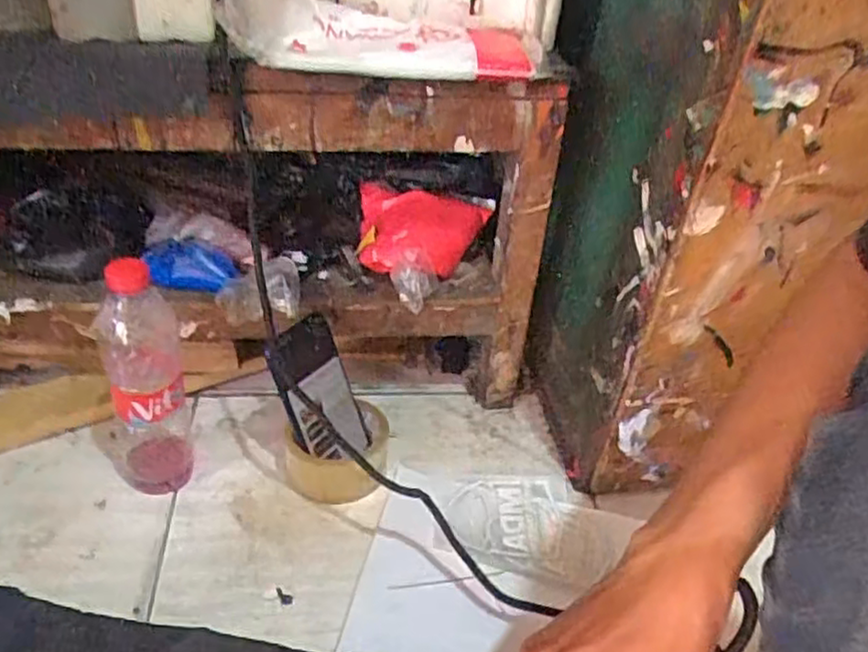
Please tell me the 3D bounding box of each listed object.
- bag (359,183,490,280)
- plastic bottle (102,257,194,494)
[{"bbox_3d":[-0.010,-0.082,0.706,0.128,0.068,0.097,4,36,-5],"label":"bag"},{"bbox_3d":[-0.251,0.046,0.621,0.067,0.220,0.073,-11,40,-23],"label":"plastic bottle"}]

